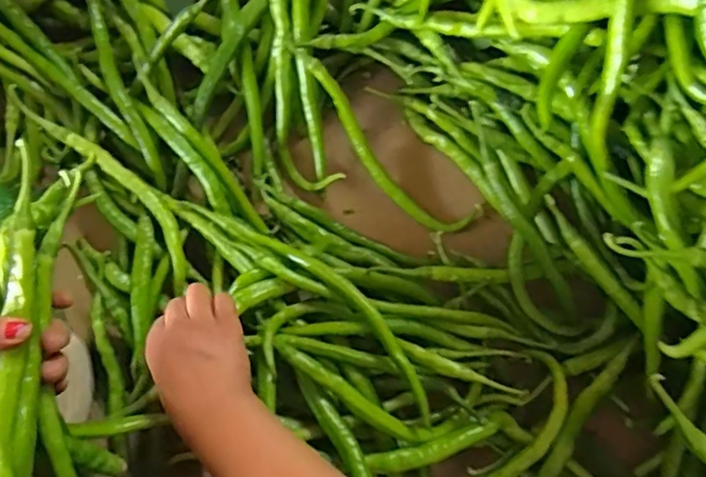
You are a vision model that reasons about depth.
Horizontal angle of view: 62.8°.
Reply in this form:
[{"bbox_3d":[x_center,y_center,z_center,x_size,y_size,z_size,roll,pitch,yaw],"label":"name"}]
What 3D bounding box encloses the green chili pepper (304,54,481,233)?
[{"bbox_3d":[0.035,-0.091,0.582,0.053,0.034,0.229,-44,104,-8],"label":"green chili pepper"}]

